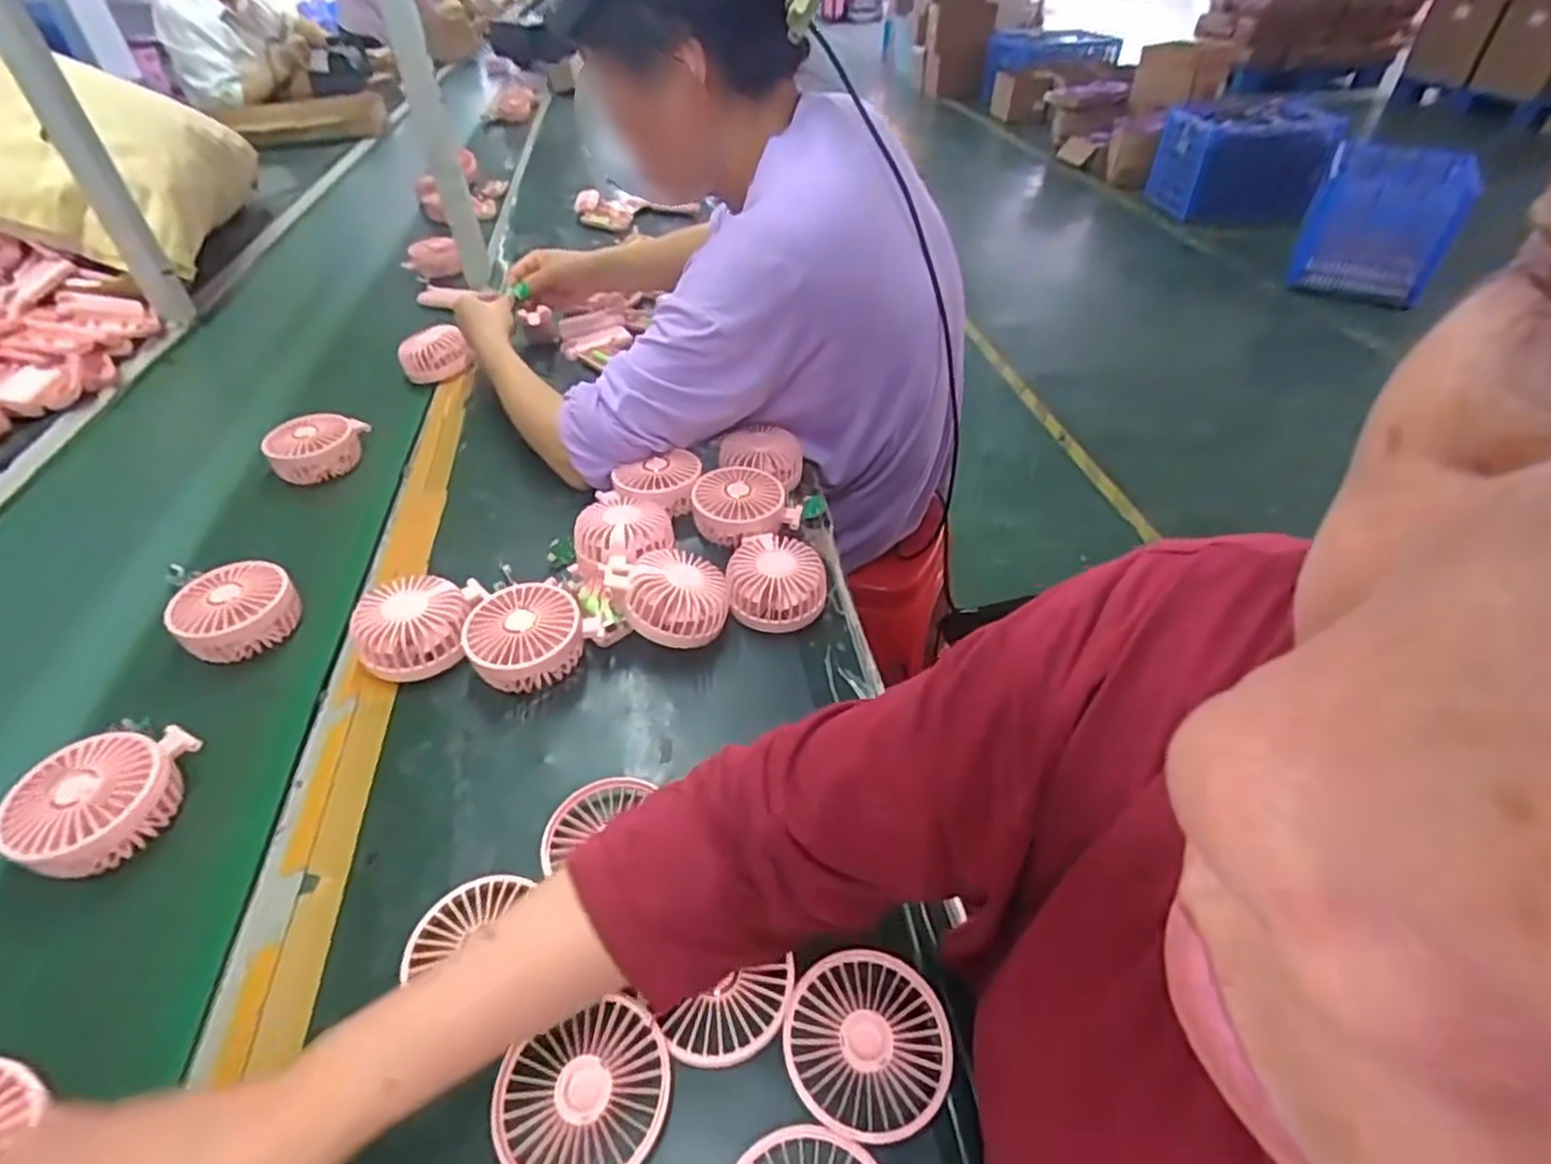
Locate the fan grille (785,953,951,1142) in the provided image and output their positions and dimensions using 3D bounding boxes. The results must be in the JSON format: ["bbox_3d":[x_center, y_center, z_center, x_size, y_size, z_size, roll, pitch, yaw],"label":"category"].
[{"bbox_3d":[0.049,0.248,0.392,0.087,0.007,0.086,-1,43,0],"label":"fan grille"}]

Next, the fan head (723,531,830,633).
[{"bbox_3d":[0.002,-0.001,0.626,0.084,0.043,0.084,-1,43,0],"label":"fan head"}]

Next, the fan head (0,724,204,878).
[{"bbox_3d":[-0.445,0.140,0.477,0.078,0.043,0.099,-3,43,-2],"label":"fan head"}]

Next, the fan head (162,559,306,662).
[{"bbox_3d":[-0.451,0.024,0.606,0.090,0.042,0.076,-28,49,-26],"label":"fan head"}]

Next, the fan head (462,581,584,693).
[{"bbox_3d":[-0.198,0.042,0.575,0.088,0.042,0.088,-17,45,-17],"label":"fan head"}]

